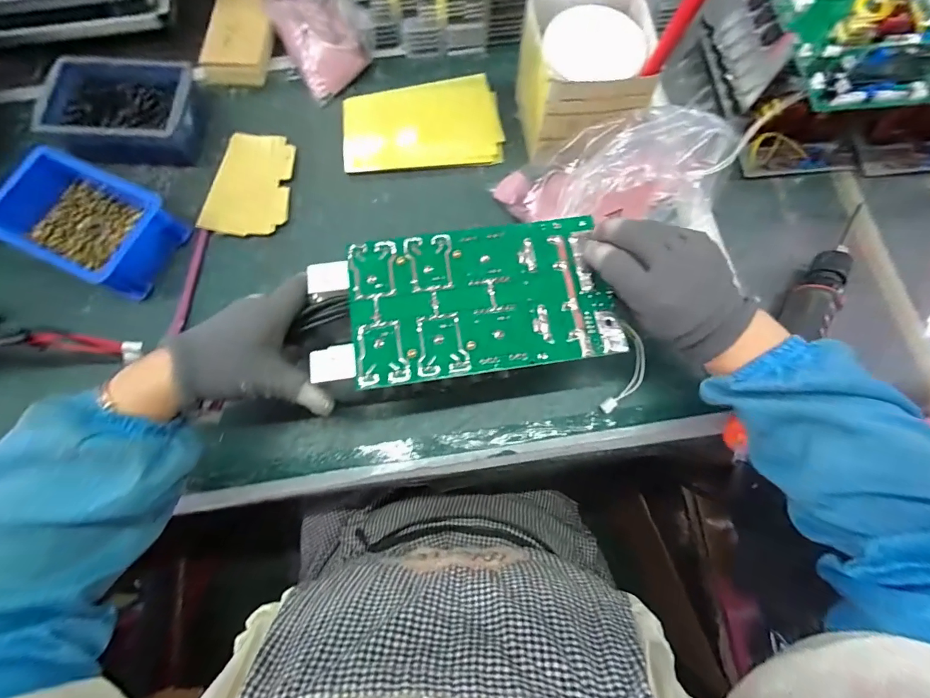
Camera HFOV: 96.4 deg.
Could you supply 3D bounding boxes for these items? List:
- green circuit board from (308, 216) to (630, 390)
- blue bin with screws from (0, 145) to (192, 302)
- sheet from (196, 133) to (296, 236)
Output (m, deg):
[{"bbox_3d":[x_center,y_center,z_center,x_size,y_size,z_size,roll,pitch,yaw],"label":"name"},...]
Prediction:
[{"bbox_3d":[-0.003,-0.039,0.336,0.235,0.019,0.122,-8,76,-1],"label":"green circuit board"},{"bbox_3d":[-0.367,-0.122,0.410,0.146,0.055,0.104,24,77,5],"label":"blue bin with screws"},{"bbox_3d":[-0.229,-0.175,0.445,0.081,0.009,0.114,7,79,-3],"label":"sheet"}]

